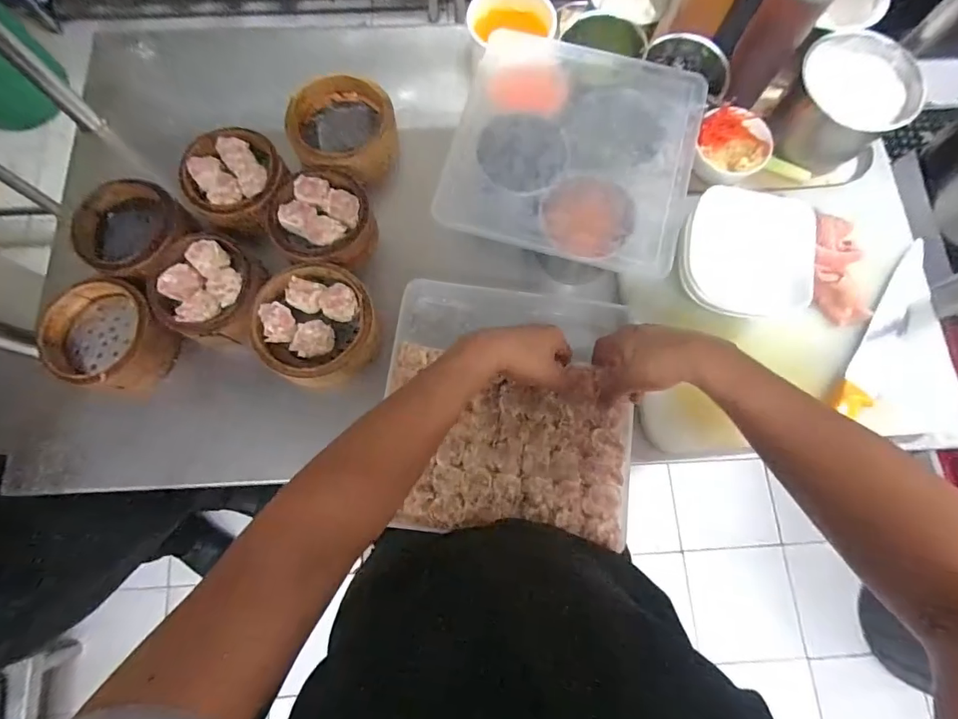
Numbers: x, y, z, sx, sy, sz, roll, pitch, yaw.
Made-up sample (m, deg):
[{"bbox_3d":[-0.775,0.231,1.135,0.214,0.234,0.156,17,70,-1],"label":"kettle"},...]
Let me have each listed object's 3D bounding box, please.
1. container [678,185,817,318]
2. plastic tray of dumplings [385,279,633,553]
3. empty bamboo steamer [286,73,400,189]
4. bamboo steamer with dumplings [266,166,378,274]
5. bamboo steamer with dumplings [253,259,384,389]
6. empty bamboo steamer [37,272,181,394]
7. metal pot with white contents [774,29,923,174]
[{"bbox_3d":[0.324,-0.129,0.566,0.157,0.045,0.143,8,94,3],"label":"container"},{"bbox_3d":[0.036,0.051,0.559,0.285,0.054,0.304,5,76,1],"label":"plastic tray of dumplings"},{"bbox_3d":[-0.179,-0.306,0.607,0.138,0.063,0.122,6,76,1],"label":"empty bamboo steamer"},{"bbox_3d":[-0.198,-0.175,0.583,0.125,0.059,0.123,0,76,0],"label":"bamboo steamer with dumplings"},{"bbox_3d":[-0.198,-0.044,0.549,0.134,0.044,0.146,-34,79,-8],"label":"bamboo steamer with dumplings"},{"bbox_3d":[-0.443,-0.033,0.544,0.130,0.053,0.126,10,76,2],"label":"empty bamboo steamer"},{"bbox_3d":[0.497,-0.351,0.626,0.144,0.108,0.147,0,76,0],"label":"metal pot with white contents"}]

